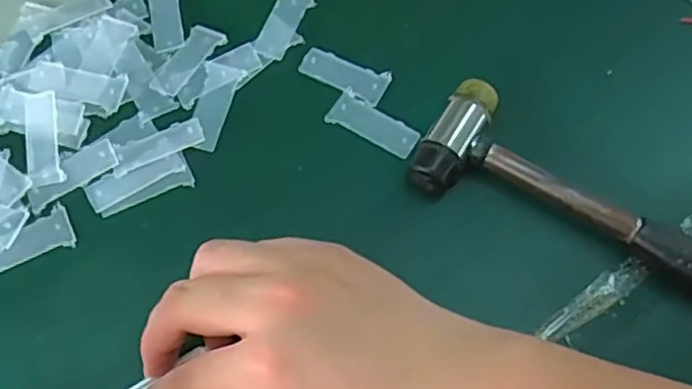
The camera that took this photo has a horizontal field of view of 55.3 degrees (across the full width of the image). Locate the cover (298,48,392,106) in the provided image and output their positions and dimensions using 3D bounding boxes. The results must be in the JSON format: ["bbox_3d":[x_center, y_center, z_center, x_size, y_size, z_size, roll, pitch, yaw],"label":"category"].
[{"bbox_3d":[-0.001,-0.065,0.355,0.047,0.004,0.020,28,70,10],"label":"cover"}]

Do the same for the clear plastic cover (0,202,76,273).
[{"bbox_3d":[-0.156,0.024,0.317,0.047,0.004,0.021,-26,70,-11],"label":"clear plastic cover"}]

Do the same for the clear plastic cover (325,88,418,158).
[{"bbox_3d":[0.015,-0.036,0.343,0.048,0.004,0.021,33,70,12],"label":"clear plastic cover"}]

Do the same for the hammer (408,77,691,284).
[{"bbox_3d":[0.147,0.015,0.310,0.231,0.025,0.058,25,69,9],"label":"hammer"}]

